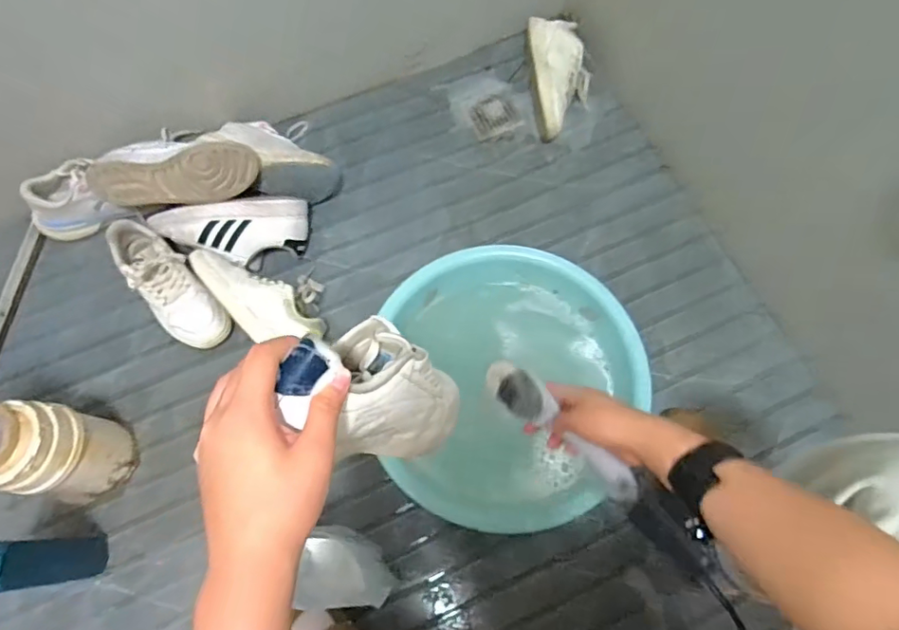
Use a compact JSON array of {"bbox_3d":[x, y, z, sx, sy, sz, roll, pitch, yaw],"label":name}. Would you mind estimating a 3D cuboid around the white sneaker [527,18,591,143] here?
[{"bbox_3d":[0.201,-0.430,0.987,0.114,0.080,0.235,-1,69,-1],"label":"white sneaker"}]

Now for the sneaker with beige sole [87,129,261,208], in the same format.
[{"bbox_3d":[-0.432,-0.238,0.865,0.243,0.088,0.106,-4,69,-2],"label":"sneaker with beige sole"}]

